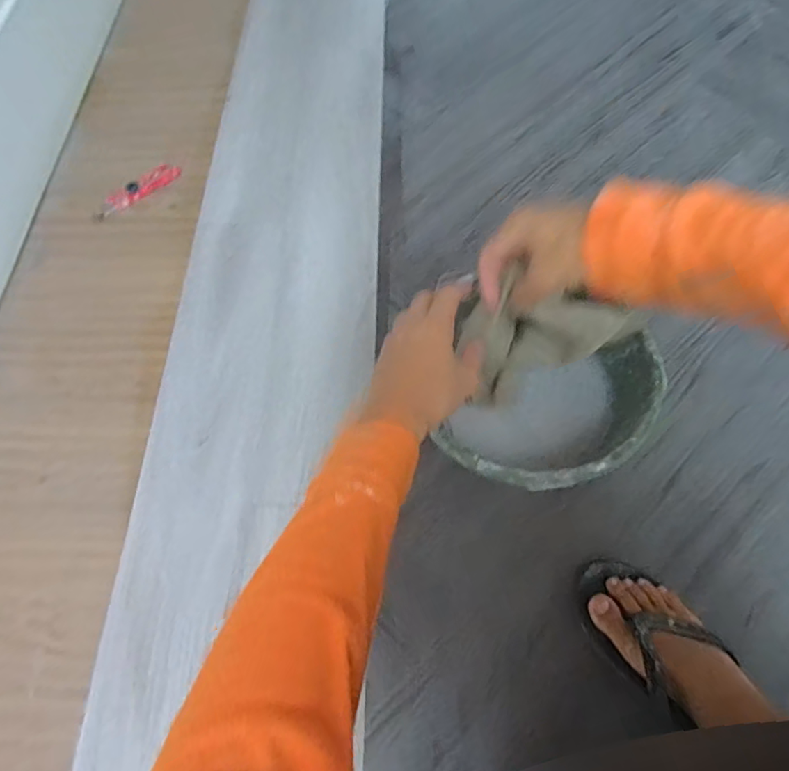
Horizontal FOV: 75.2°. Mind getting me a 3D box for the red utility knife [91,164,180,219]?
[{"bbox_3d":[-0.446,-0.338,0.885,0.163,0.015,0.030,-39,68,-15],"label":"red utility knife"}]

